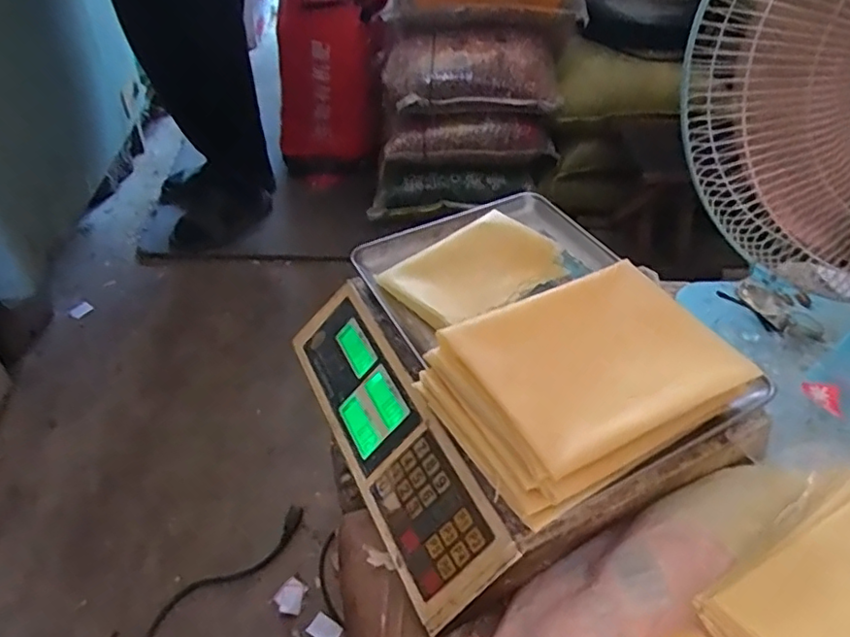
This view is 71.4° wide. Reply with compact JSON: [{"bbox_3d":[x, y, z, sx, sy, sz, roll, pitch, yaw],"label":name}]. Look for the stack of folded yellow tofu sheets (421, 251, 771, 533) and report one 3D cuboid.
[{"bbox_3d":[0.115,0.041,0.440,0.195,0.066,0.143,-19,49,-24],"label":"stack of folded yellow tofu sheets"}]

